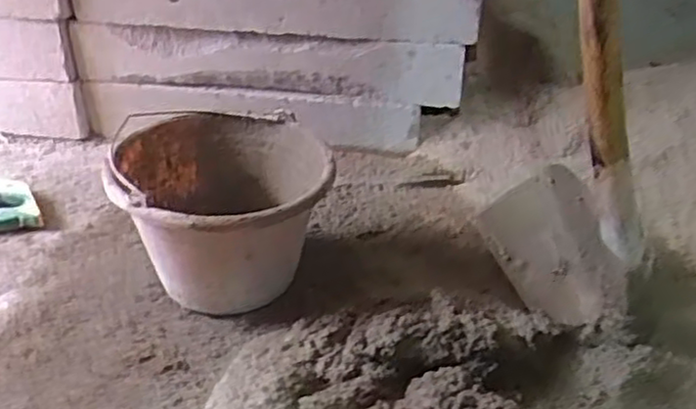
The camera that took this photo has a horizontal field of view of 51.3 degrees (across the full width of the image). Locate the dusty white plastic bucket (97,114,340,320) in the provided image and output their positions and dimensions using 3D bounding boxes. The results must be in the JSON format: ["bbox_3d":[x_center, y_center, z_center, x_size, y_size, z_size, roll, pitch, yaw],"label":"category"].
[{"bbox_3d":[-0.144,0.018,0.843,0.228,0.176,0.262,-12,36,-18],"label":"dusty white plastic bucket"}]

